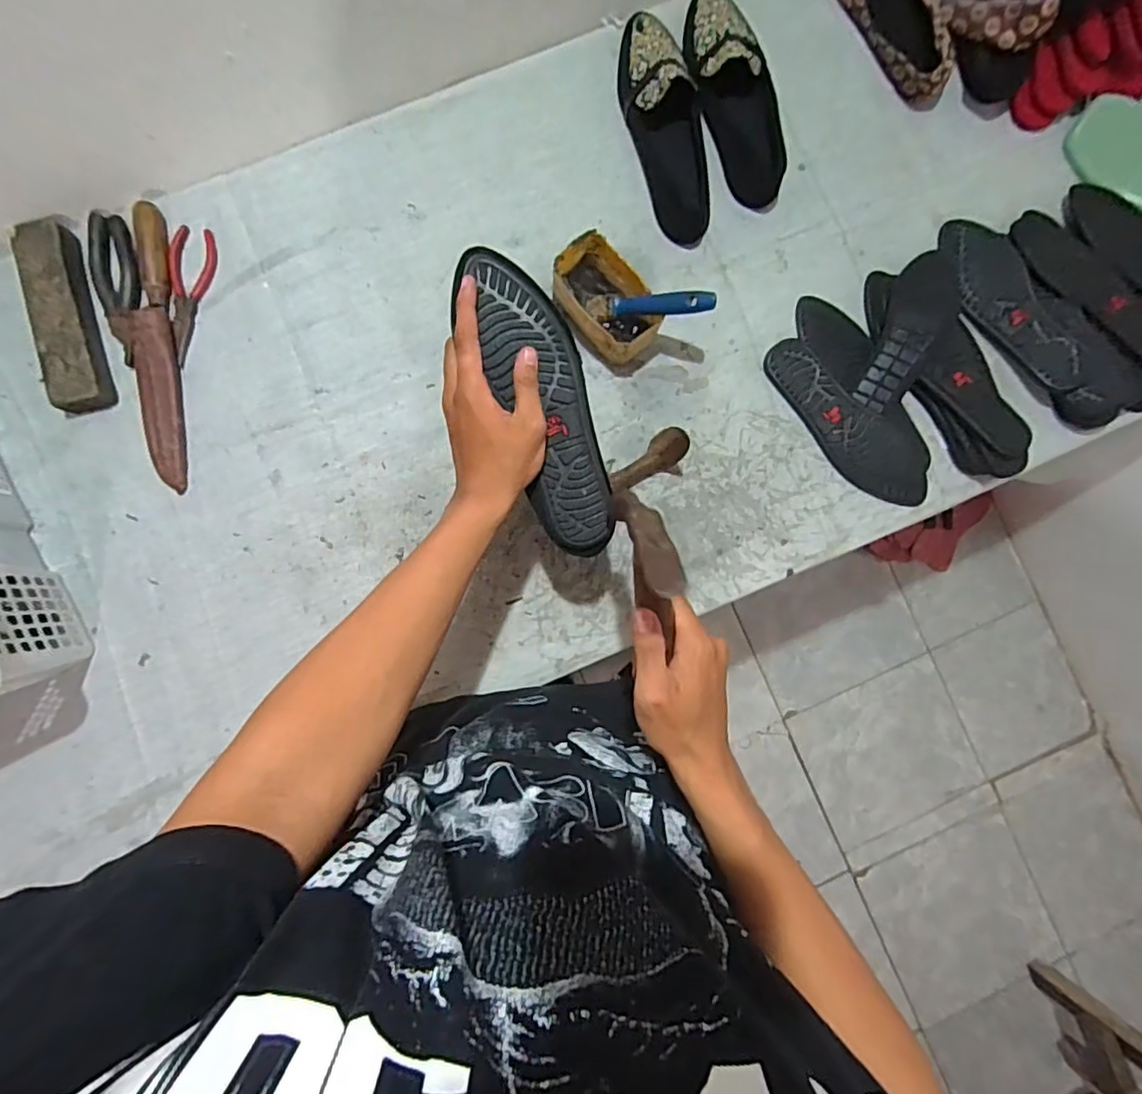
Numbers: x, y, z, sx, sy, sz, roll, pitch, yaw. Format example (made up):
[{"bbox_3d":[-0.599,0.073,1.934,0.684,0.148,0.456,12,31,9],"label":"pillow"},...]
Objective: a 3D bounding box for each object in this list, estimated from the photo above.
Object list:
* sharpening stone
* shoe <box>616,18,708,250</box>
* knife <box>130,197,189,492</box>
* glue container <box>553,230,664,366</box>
[{"bbox_3d":[-0.538,-0.246,0.620,0.051,0.031,0.195,-14,88,-3],"label":"sharpening stone"},{"bbox_3d":[0.112,-0.476,0.655,0.079,0.051,0.253,-18,89,-3],"label":"shoe"},{"bbox_3d":[-0.451,-0.217,0.636,0.038,0.017,0.306,-6,88,-3],"label":"knife"},{"bbox_3d":[0.037,-0.266,0.646,0.078,0.060,0.128,-37,90,-4],"label":"glue container"}]

